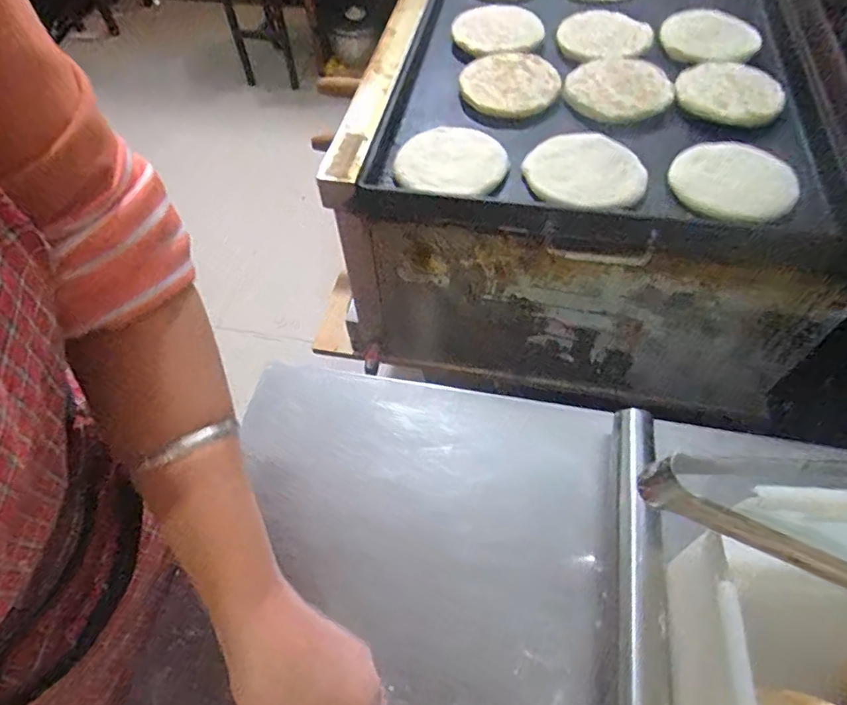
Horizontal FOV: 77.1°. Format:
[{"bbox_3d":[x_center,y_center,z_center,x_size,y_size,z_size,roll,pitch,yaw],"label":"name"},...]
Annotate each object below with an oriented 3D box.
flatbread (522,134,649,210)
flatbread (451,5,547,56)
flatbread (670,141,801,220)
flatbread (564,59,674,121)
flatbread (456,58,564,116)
[{"bbox_3d":[0.183,-0.208,0.599,0.133,0.011,0.135,-1,57,2],"label":"flatbread"},{"bbox_3d":[0.109,-0.461,0.759,0.130,0.014,0.131,-1,57,2],"label":"flatbread"},{"bbox_3d":[0.335,-0.194,0.578,0.119,0.019,0.117,11,58,10],"label":"flatbread"},{"bbox_3d":[0.250,-0.334,0.678,0.125,0.029,0.125,-1,57,2],"label":"flatbread"},{"bbox_3d":[0.111,-0.347,0.691,0.124,0.026,0.124,3,57,4],"label":"flatbread"}]

